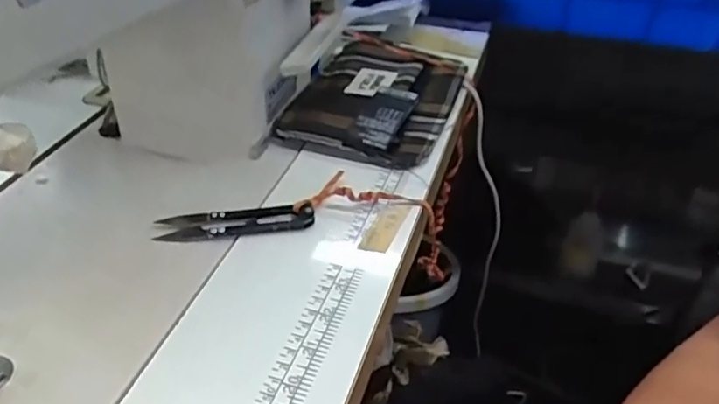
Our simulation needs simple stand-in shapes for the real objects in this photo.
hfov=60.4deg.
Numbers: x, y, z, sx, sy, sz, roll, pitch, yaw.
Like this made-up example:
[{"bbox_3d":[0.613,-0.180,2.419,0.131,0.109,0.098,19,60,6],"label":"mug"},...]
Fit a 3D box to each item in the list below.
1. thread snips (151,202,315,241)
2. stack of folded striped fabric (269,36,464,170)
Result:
[{"bbox_3d":[-0.081,0.013,0.408,0.100,0.014,0.022,-3,38,-7],"label":"thread snips"},{"bbox_3d":[0.014,-0.091,0.537,0.124,0.021,0.182,13,39,13],"label":"stack of folded striped fabric"}]

